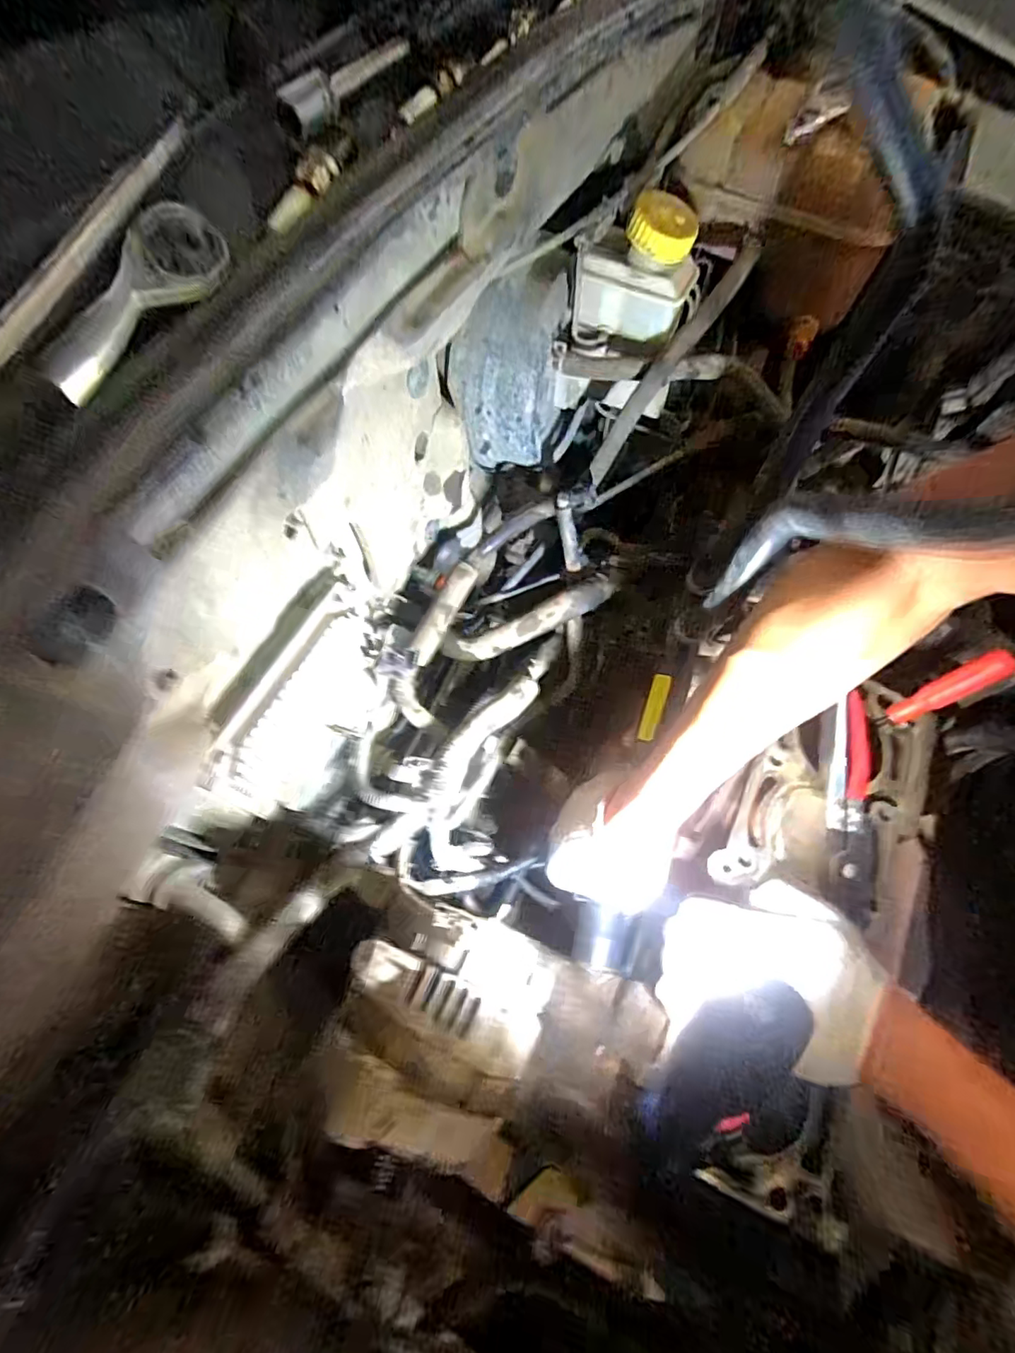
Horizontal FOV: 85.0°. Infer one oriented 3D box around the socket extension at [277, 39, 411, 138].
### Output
[{"bbox_3d":[-0.069,-0.253,0.231,0.016,0.012,0.079,24,69,9],"label":"socket extension"}]

